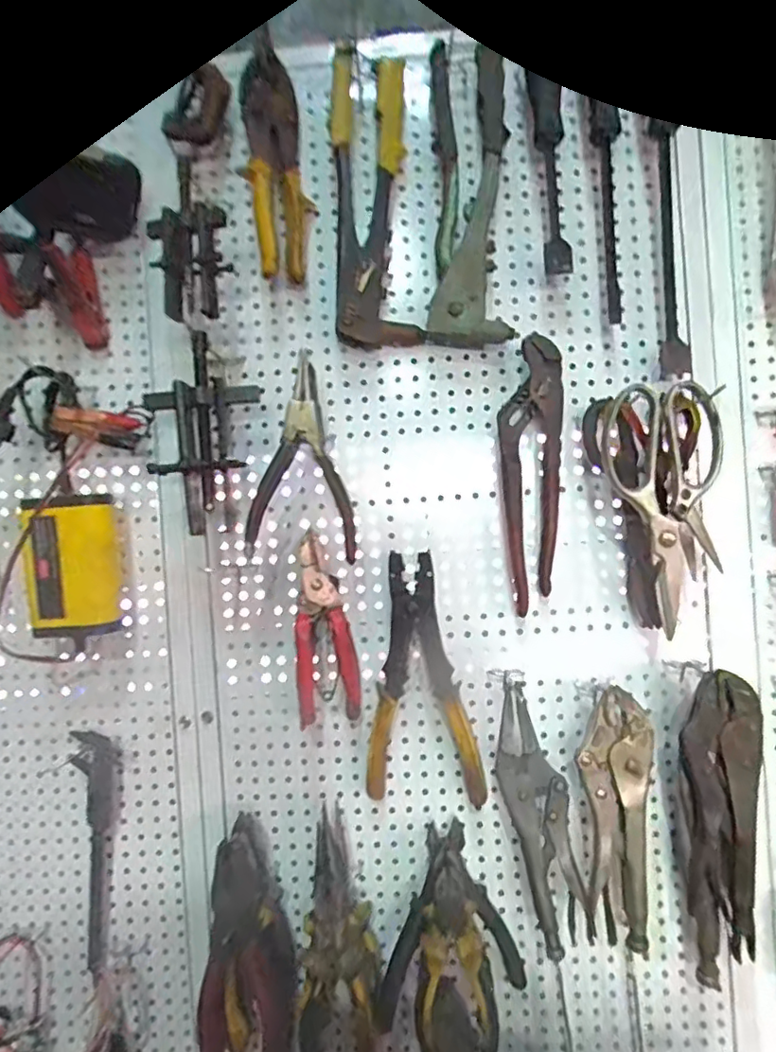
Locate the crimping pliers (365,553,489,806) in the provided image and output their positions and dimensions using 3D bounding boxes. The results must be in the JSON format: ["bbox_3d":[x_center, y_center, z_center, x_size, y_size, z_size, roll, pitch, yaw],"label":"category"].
[{"bbox_3d":[0.028,0.135,0.526,0.101,0.214,0.032,-3,2,11],"label":"crimping pliers"}]

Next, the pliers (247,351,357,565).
[{"bbox_3d":[-0.067,-0.053,0.484,0.091,0.162,0.029,4,12,-10],"label":"pliers"}]

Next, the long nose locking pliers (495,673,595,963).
[{"bbox_3d":[0.123,0.232,0.465,0.067,0.199,0.027,-3,2,14],"label":"long nose locking pliers"}]

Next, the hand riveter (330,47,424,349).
[{"bbox_3d":[-0.014,-0.286,0.515,0.071,0.240,0.023,-4,2,-4],"label":"hand riveter"}]

